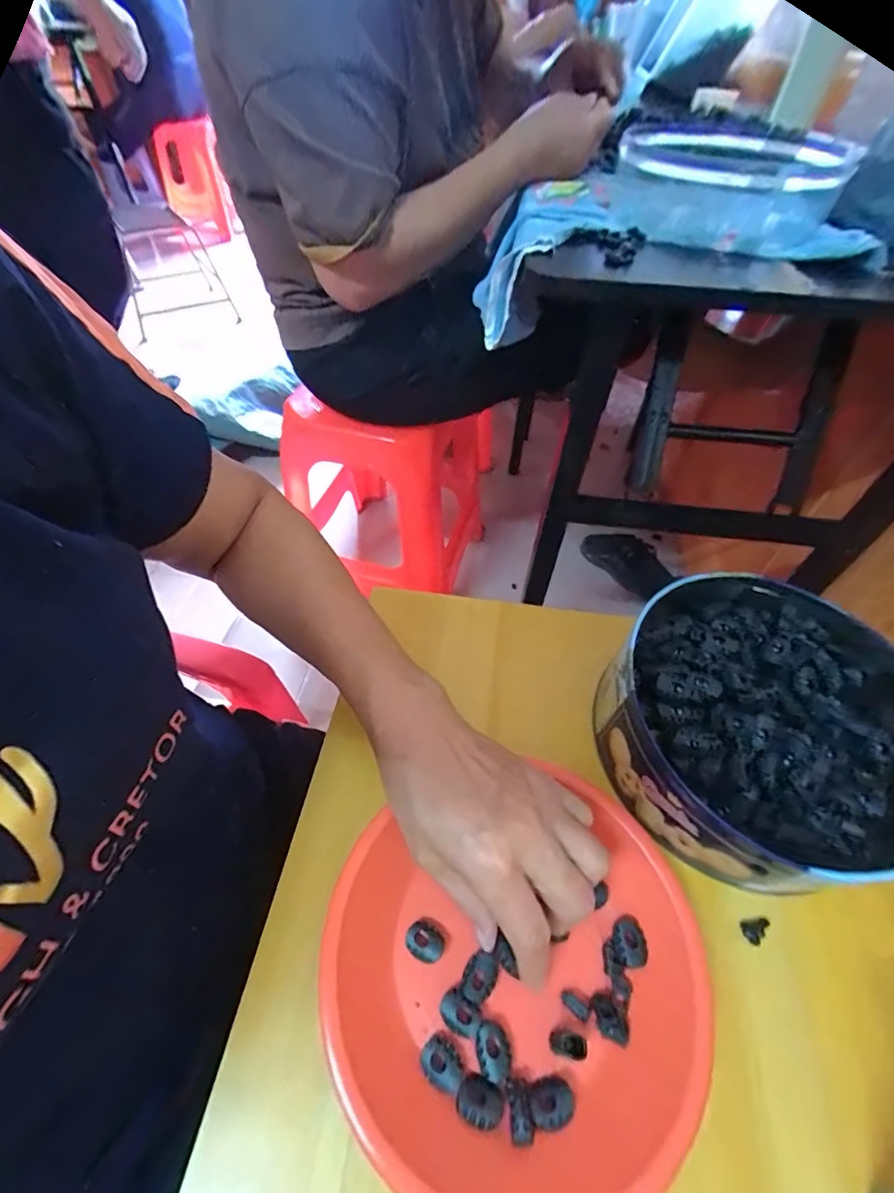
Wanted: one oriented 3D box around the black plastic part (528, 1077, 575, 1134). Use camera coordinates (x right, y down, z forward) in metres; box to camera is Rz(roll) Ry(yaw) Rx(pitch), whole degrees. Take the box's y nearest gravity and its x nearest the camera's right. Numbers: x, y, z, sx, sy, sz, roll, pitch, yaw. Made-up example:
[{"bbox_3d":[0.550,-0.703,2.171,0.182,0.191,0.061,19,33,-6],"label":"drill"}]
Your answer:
[{"bbox_3d":[0.050,0.244,0.227,0.021,0.007,0.016,-8,52,-7],"label":"black plastic part"}]

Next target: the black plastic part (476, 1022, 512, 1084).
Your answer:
[{"bbox_3d":[0.024,0.229,0.238,0.016,0.004,0.021,-13,53,-11],"label":"black plastic part"}]

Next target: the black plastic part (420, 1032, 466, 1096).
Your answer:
[{"bbox_3d":[-0.002,0.234,0.237,0.022,0.008,0.017,36,59,25],"label":"black plastic part"}]

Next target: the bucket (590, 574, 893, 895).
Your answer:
[{"bbox_3d":[0.207,0.082,0.312,0.187,0.067,0.191,1,51,-1],"label":"bucket"}]

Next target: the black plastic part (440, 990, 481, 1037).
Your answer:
[{"bbox_3d":[0.007,0.217,0.246,0.021,0.004,0.015,26,55,18],"label":"black plastic part"}]

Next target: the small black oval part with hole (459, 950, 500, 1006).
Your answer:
[{"bbox_3d":[0.018,0.207,0.257,0.016,0.004,0.023,32,57,22],"label":"small black oval part with hole"}]

